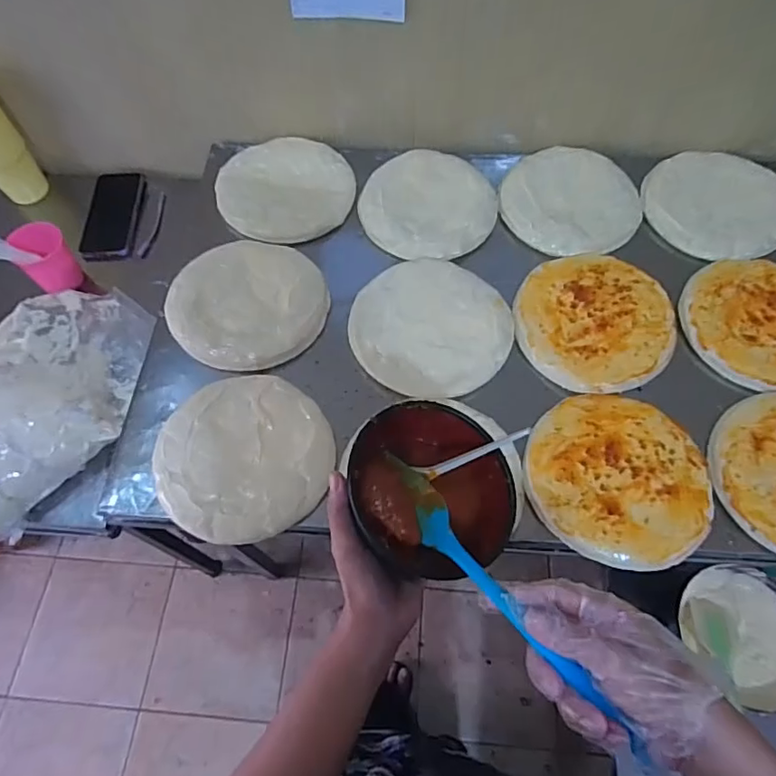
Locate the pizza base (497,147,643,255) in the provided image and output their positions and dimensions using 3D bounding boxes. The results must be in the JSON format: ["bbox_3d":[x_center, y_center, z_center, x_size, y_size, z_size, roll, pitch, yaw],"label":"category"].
[{"bbox_3d":[0.267,-0.275,0.783,0.195,0.015,0.182,0,62,0],"label":"pizza base"}]

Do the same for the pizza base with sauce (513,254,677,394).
[{"bbox_3d":[0.265,-0.090,0.698,0.191,0.020,0.199,0,62,0],"label":"pizza base with sauce"}]

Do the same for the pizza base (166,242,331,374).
[{"bbox_3d":[-0.183,-0.118,0.701,0.193,0.020,0.192,0,62,0],"label":"pizza base"}]

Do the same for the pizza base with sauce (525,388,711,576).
[{"bbox_3d":[0.252,0.094,0.595,0.188,0.019,0.192,10,63,5],"label":"pizza base with sauce"}]

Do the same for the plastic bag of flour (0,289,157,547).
[{"bbox_3d":[-0.453,0.001,0.695,0.231,0.074,0.328,35,67,17],"label":"plastic bag of flour"}]

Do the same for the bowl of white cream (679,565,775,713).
[{"bbox_3d":[0.453,0.307,0.679,0.133,0.067,0.144,0,62,0],"label":"bowl of white cream"}]

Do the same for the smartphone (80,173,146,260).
[{"bbox_3d":[-0.454,-0.287,0.894,0.083,0.006,0.173,1,68,-6],"label":"smartphone"}]

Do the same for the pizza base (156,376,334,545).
[{"bbox_3d":[-0.161,0.073,0.608,0.188,0.012,0.194,-24,65,-12],"label":"pizza base"}]

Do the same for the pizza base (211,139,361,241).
[{"bbox_3d":[-0.151,-0.300,0.802,0.195,0.013,0.194,0,62,0],"label":"pizza base"}]

